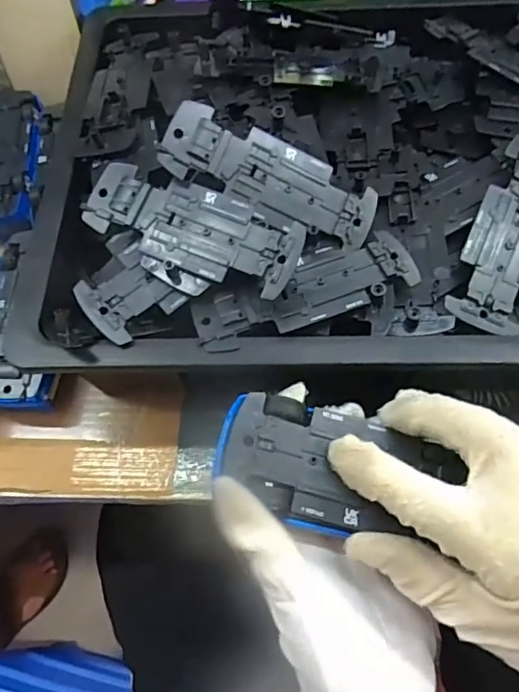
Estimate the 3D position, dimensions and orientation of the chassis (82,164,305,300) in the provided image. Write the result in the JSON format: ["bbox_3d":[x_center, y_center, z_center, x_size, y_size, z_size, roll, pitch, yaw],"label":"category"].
[{"bbox_3d":[-0.039,-0.066,0.305,0.126,0.015,0.048,22,83,11],"label":"chassis"}]

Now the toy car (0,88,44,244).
[{"bbox_3d":[-0.208,-0.150,0.450,0.057,0.039,0.144,-6,63,1],"label":"toy car"}]

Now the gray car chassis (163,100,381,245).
[{"bbox_3d":[0.008,-0.097,0.308,0.127,0.016,0.040,23,65,-9],"label":"gray car chassis"}]

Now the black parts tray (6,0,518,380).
[{"bbox_3d":[0.085,-0.131,0.343,0.446,0.070,0.309,-2,63,3],"label":"black parts tray"}]

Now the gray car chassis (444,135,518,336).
[{"bbox_3d":[0.152,-0.069,0.317,0.047,0.008,0.127,22,79,14],"label":"gray car chassis"}]

